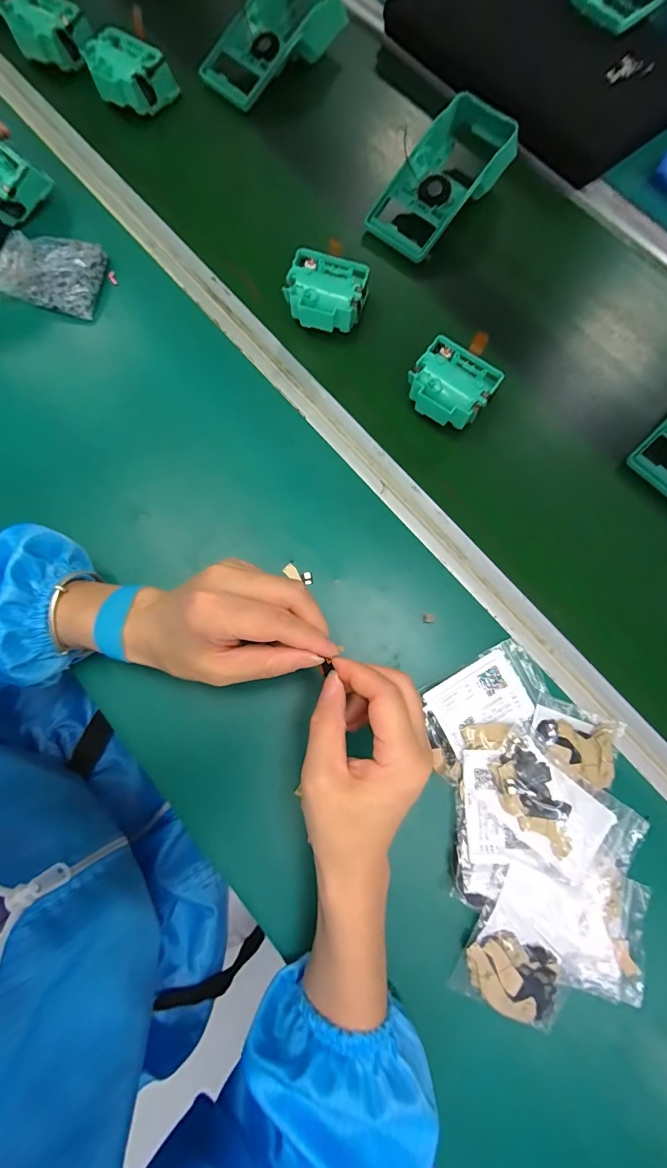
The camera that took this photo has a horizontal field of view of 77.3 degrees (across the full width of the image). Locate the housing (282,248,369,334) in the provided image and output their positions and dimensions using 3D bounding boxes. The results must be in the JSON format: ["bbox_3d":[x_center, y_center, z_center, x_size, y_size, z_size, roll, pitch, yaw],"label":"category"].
[{"bbox_3d":[-0.006,-0.285,0.415,0.073,0.035,0.057,19,77,1],"label":"housing"}]

